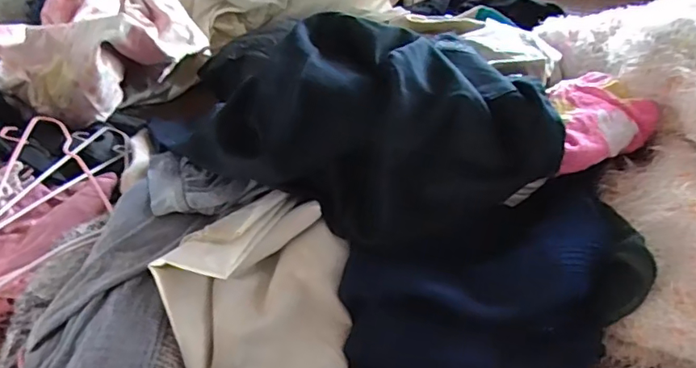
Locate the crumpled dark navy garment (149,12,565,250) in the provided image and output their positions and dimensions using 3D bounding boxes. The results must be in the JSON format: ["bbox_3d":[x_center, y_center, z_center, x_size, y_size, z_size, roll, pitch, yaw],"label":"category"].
[{"bbox_3d":[0.024,-0.058,0.562,0.363,0.169,0.196,3,33,7],"label":"crumpled dark navy garment"}]

